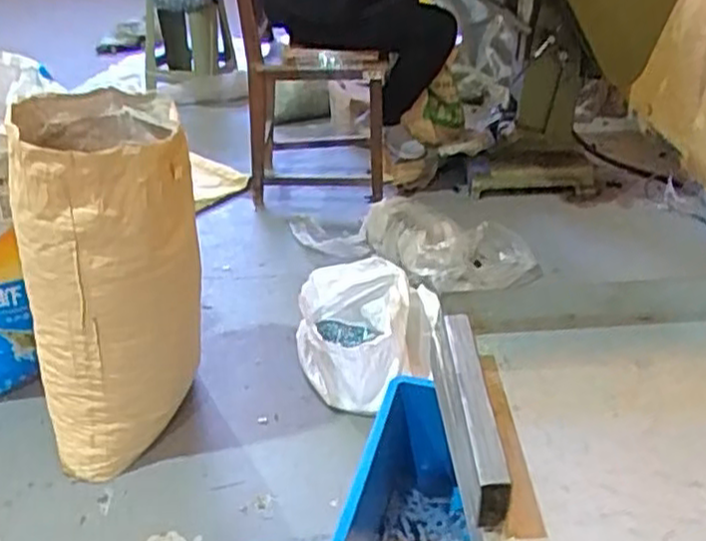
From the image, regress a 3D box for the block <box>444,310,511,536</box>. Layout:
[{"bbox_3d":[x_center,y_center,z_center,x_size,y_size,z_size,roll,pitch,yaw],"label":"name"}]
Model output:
[{"bbox_3d":[0.083,0.094,0.519,0.021,0.043,0.172,-1,32,1],"label":"block"}]

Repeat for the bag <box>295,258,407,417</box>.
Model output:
[{"bbox_3d":[0.003,0.156,1.835,0.274,0.211,0.430,-3,32,-4],"label":"bag"}]

